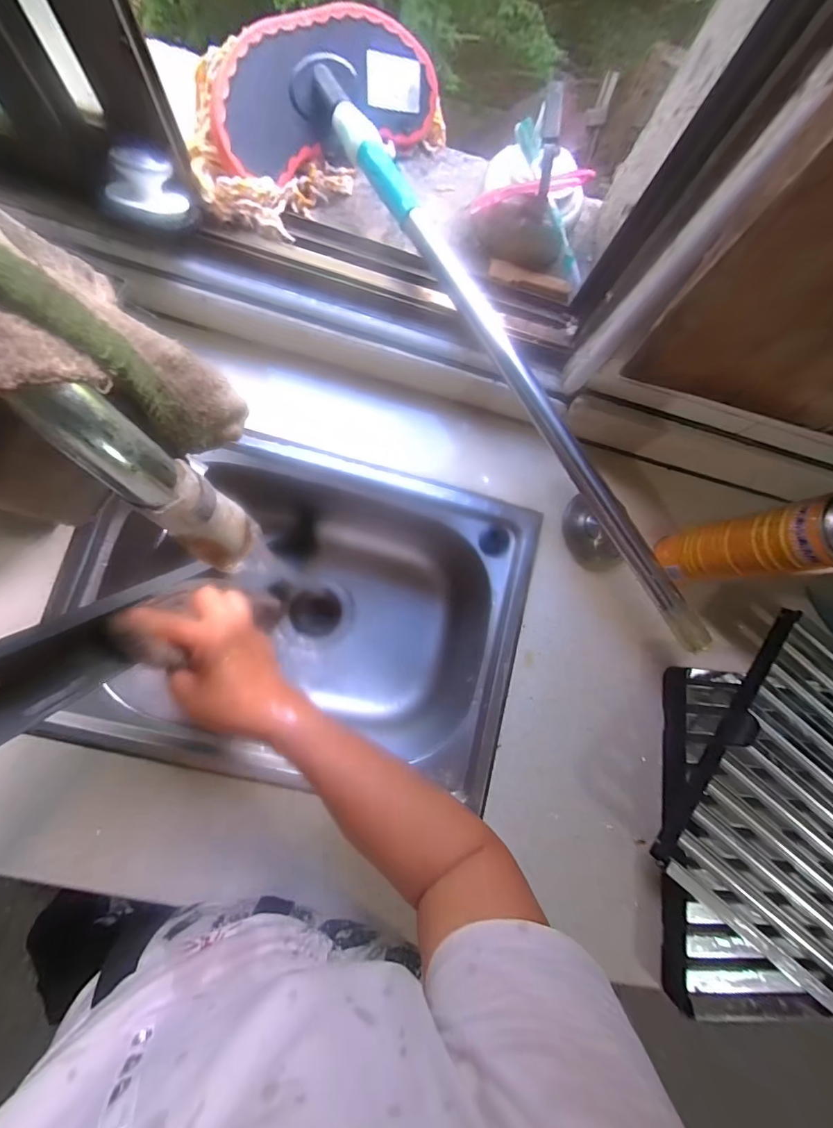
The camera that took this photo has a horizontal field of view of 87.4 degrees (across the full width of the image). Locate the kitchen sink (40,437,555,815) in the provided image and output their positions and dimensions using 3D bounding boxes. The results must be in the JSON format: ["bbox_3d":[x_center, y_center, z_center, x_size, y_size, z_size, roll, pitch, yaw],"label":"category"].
[{"bbox_3d":[-0.128,0.063,0.574,0.466,0.211,0.354,15,82,-5],"label":"kitchen sink"}]

